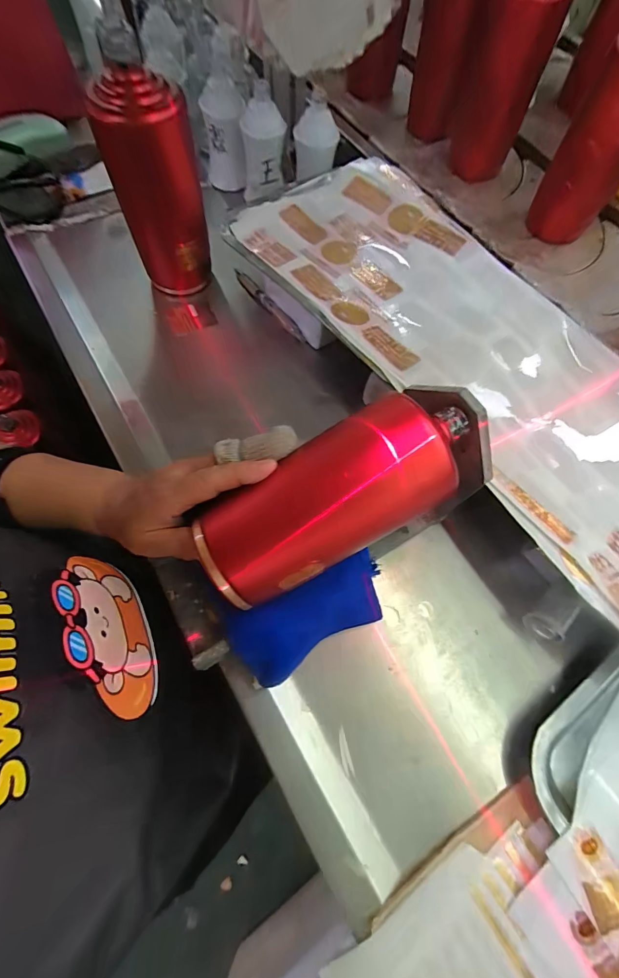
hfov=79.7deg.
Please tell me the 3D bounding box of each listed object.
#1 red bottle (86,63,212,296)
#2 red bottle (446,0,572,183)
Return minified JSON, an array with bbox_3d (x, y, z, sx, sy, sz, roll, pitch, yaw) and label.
[{"bbox_3d":[-0.151,-0.296,0.378,0.081,0.185,0.072,-22,71,-10],"label":"red bottle"},{"bbox_3d":[0.243,-0.527,0.473,0.083,0.178,0.089,7,69,1],"label":"red bottle"}]

